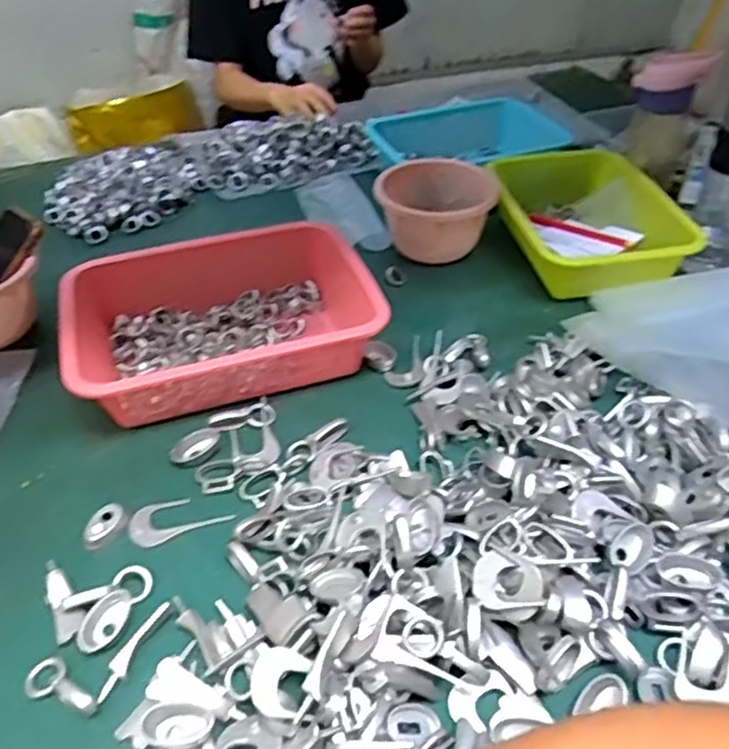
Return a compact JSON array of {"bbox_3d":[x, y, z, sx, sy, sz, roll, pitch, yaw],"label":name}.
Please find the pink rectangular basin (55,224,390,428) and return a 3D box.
[{"bbox_3d":[-0.147,-0.061,0.718,0.303,0.075,0.212,-13,43,-14],"label":"pink rectangular basin"}]

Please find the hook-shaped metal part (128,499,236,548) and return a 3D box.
[{"bbox_3d":[-0.156,0.120,0.577,0.081,0.007,0.037,-17,44,-18],"label":"hook-shaped metal part"}]

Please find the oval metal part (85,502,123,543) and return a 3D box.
[{"bbox_3d":[-0.215,0.123,0.566,0.021,0.015,0.037,23,47,24],"label":"oval metal part"}]

